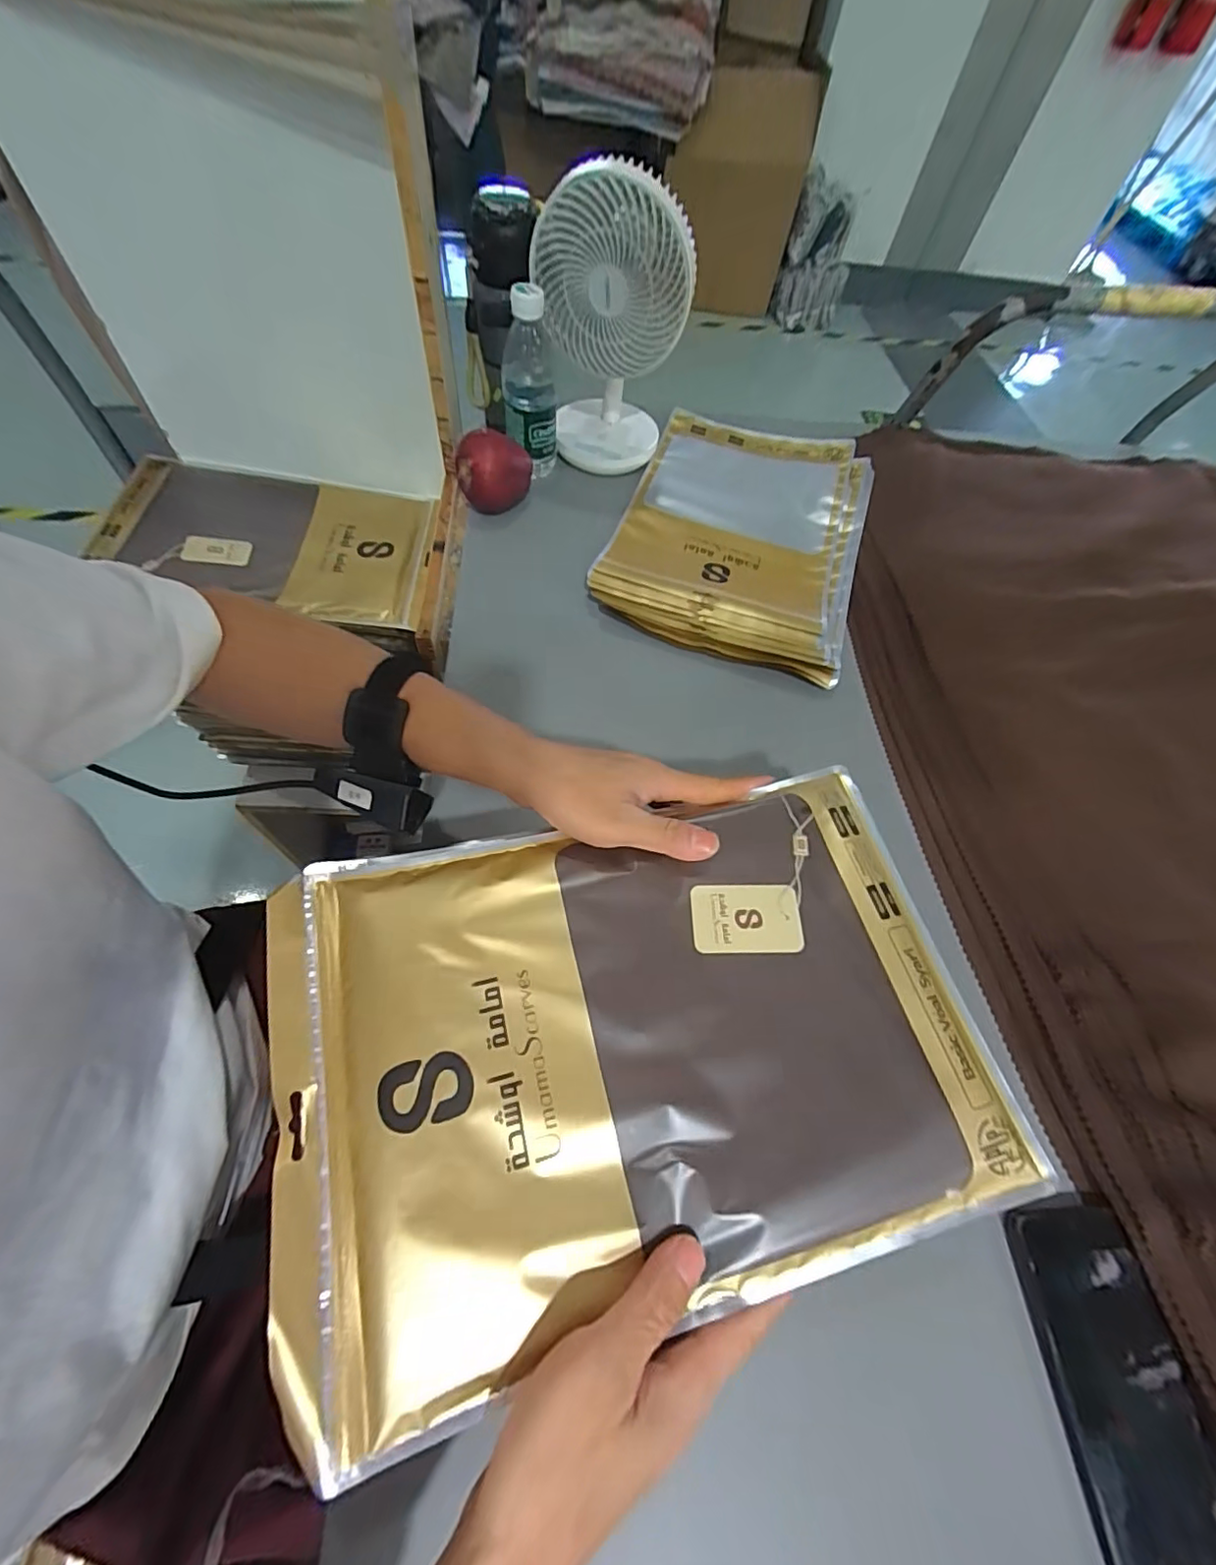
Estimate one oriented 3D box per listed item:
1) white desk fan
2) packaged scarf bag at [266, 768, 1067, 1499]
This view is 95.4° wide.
[{"bbox_3d":[0.000,-0.479,0.597,0.140,0.254,0.110,-10,61,-6],"label":"white desk fan"},{"bbox_3d":[0.017,0.129,0.291,0.352,0.034,0.239,-12,61,-7],"label":"packaged scarf bag"}]

